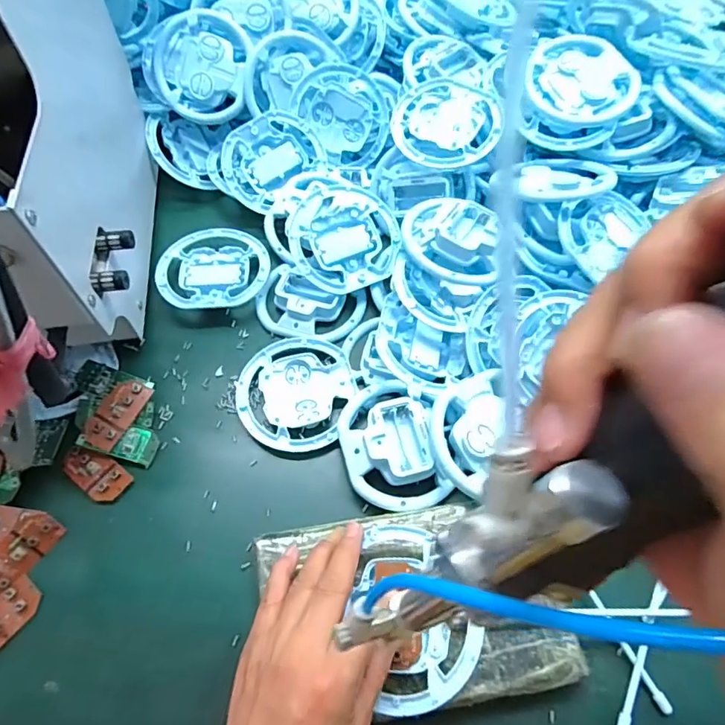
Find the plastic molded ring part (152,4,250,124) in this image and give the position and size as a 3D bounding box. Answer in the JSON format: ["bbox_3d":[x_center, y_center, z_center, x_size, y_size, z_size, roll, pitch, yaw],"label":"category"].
[{"bbox_3d":[-0.163,-0.307,0.522,0.100,0.023,0.106,0,99,3],"label":"plastic molded ring part"}]

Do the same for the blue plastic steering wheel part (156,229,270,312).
[{"bbox_3d":[-0.144,-0.096,0.493,0.103,0.017,0.095,0,61,0],"label":"blue plastic steering wheel part"}]

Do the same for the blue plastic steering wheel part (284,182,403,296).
[{"bbox_3d":[-0.024,-0.118,0.487,0.102,0.026,0.102,3,78,-14],"label":"blue plastic steering wheel part"}]

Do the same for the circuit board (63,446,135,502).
[{"bbox_3d":[-0.212,0.087,0.401,0.057,0.006,0.030,34,66,17],"label":"circuit board"}]

